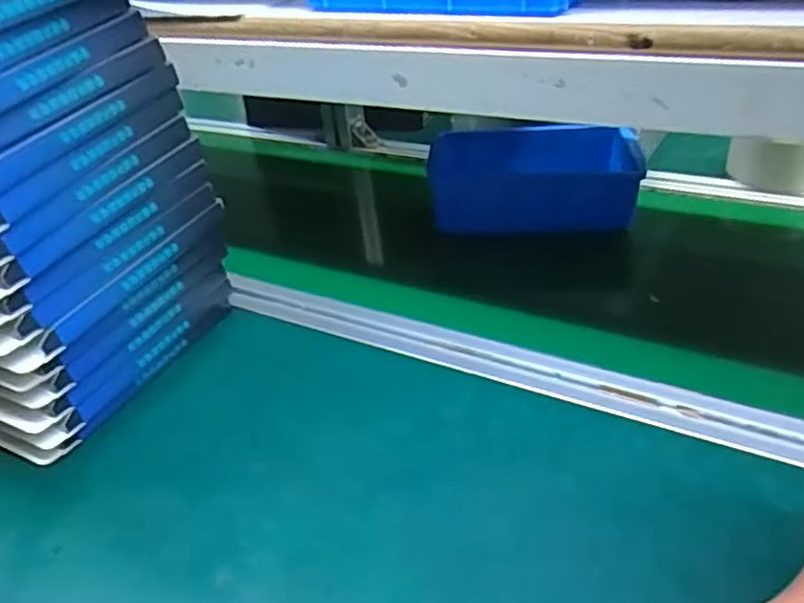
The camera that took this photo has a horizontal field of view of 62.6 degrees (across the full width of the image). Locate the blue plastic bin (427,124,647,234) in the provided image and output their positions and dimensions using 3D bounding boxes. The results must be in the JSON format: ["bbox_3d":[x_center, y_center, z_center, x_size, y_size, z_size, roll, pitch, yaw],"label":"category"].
[{"bbox_3d":[0.129,-0.126,0.667,0.197,0.060,0.127,0,33,7],"label":"blue plastic bin"}]

